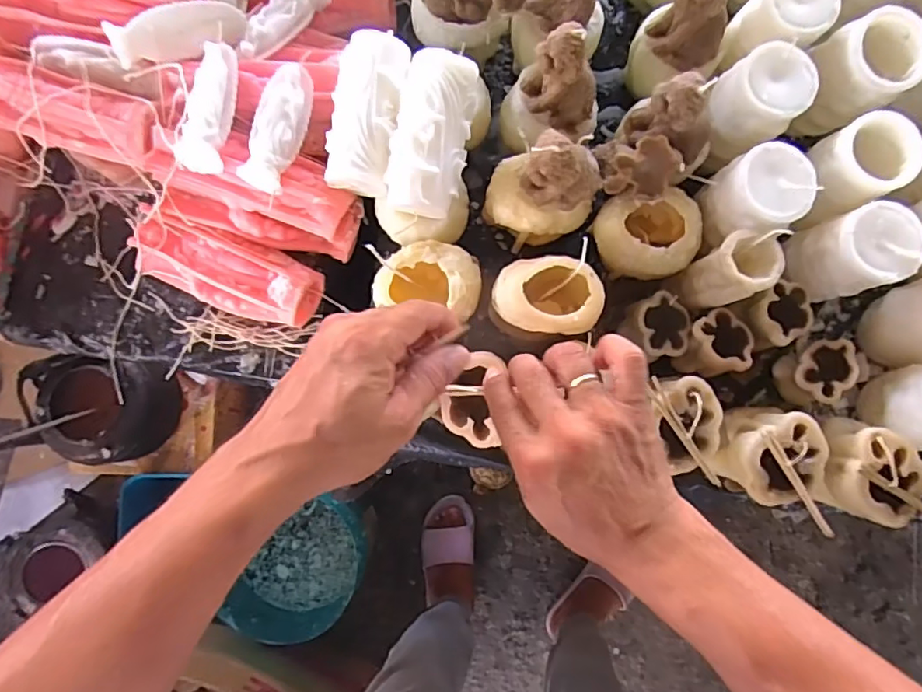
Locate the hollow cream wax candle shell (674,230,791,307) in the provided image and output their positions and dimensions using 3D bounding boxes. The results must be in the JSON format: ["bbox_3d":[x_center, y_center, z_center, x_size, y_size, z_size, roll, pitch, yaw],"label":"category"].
[{"bbox_3d":[0.211,-0.058,0.437,0.055,0.072,0.045,-17,85,-1],"label":"hollow cream wax candle shell"}]

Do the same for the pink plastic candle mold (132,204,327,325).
[{"bbox_3d":[-0.199,-0.062,0.476,0.163,0.037,0.061,18,85,2],"label":"pink plastic candle mold"}]

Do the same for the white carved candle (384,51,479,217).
[{"bbox_3d":[-0.022,-0.155,0.417,0.055,0.049,0.116,12,85,1],"label":"white carved candle"}]

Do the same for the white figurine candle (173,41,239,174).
[{"bbox_3d":[-0.190,-0.183,0.433,0.032,0.033,0.100,10,85,1],"label":"white figurine candle"}]

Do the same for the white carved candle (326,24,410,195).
[{"bbox_3d":[-0.071,-0.177,0.428,0.052,0.043,0.116,12,85,1],"label":"white carved candle"}]

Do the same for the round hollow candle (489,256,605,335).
[{"bbox_3d":[0.068,-0.036,0.439,0.083,0.068,0.057,1,85,0],"label":"round hollow candle"}]

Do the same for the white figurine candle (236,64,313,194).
[{"bbox_3d":[-0.139,-0.167,0.432,0.036,0.031,0.102,12,85,1],"label":"white figurine candle"}]

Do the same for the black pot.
[{"bbox_3d":[-0.628,0.109,0.964,0.210,0.155,0.173,7,85,1],"label":"black pot"}]

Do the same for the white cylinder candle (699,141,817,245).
[{"bbox_3d":[0.230,-0.115,0.436,0.063,0.058,0.065,-21,86,-2],"label":"white cylinder candle"}]

